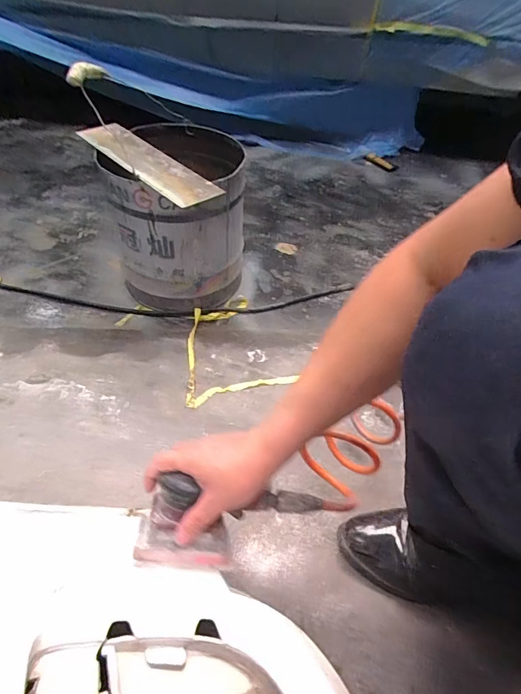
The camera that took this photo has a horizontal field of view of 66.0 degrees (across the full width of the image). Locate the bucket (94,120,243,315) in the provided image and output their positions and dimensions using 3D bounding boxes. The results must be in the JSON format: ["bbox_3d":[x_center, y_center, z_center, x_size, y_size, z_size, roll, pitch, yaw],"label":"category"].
[{"bbox_3d":[-0.175,-0.282,0.904,0.284,0.304,0.336,-11,51,-12],"label":"bucket"}]

